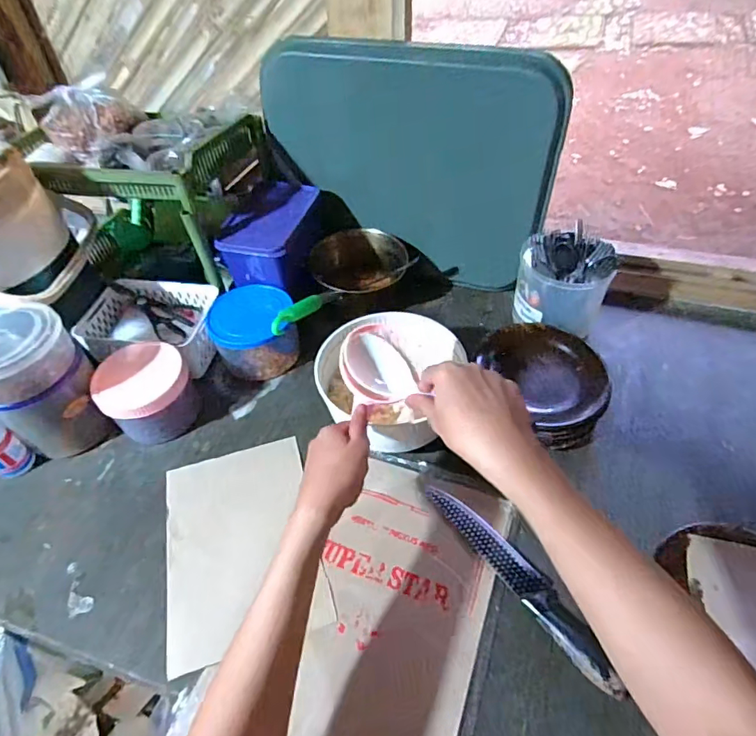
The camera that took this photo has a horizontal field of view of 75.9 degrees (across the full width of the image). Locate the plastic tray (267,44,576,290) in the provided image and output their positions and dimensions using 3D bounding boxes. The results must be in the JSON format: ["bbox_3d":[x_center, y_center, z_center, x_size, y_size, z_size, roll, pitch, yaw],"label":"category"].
[{"bbox_3d":[0.046,-0.348,0.844,0.500,0.359,0.070,16,37,16],"label":"plastic tray"}]

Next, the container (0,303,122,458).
[{"bbox_3d":[-0.464,0.027,0.676,0.137,0.197,0.136,32,58,28],"label":"container"}]

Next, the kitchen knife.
[{"bbox_3d":[0.163,0.242,0.572,0.039,0.021,0.285,-29,53,-20],"label":"kitchen knife"}]

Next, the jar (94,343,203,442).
[{"bbox_3d":[-0.337,0.035,0.720,0.125,0.096,0.118,-2,49,2],"label":"jar"}]

